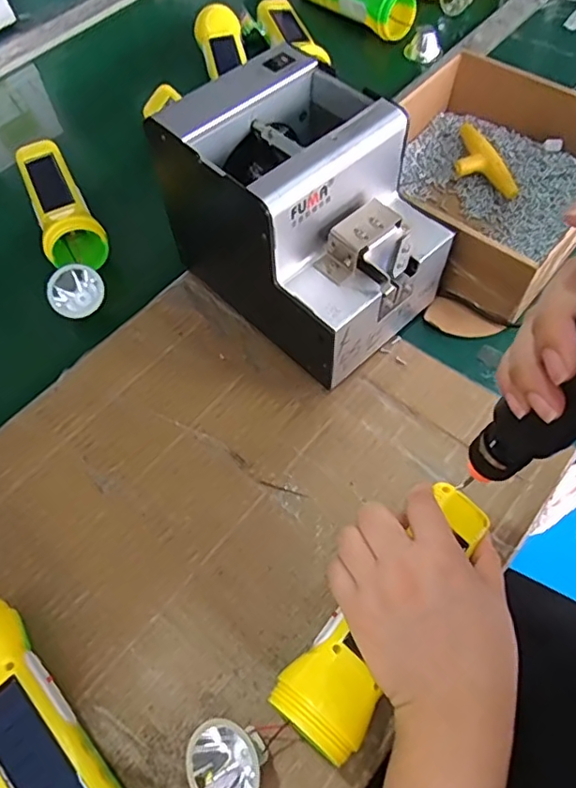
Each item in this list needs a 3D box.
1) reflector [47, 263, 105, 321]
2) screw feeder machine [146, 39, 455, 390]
[{"bbox_3d":[-0.177,-0.087,0.469,0.044,0.046,0.022,-4,26,-27],"label":"reflector"},{"bbox_3d":[0.017,-0.127,0.413,0.127,0.151,0.171,-40,66,-18],"label":"screw feeder machine"}]

